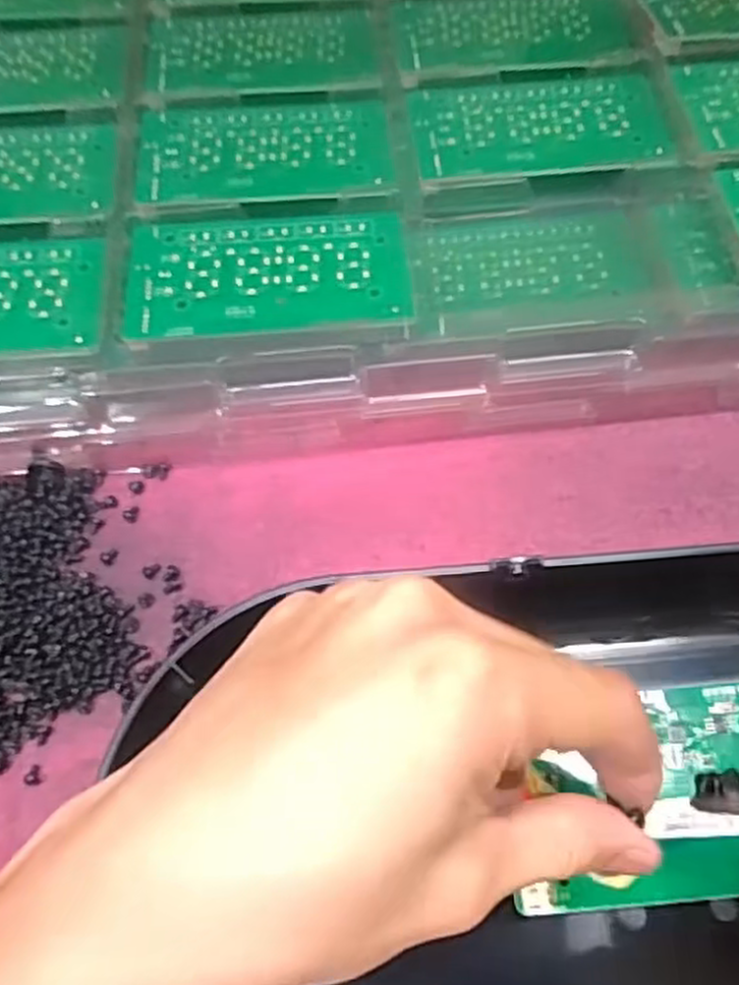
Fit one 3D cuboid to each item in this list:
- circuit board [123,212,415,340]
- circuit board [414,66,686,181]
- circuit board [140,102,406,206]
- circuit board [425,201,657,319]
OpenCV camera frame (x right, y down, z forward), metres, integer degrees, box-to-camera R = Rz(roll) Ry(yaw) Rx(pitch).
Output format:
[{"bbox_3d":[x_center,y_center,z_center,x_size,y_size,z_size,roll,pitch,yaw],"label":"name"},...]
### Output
[{"bbox_3d":[-0.039,-0.086,0.293,0.106,0.004,0.059,-4,61,-2],"label":"circuit board"},{"bbox_3d":[0.072,-0.159,0.324,0.106,0.004,0.058,-5,63,1],"label":"circuit board"},{"bbox_3d":[-0.044,-0.146,0.322,0.105,0.004,0.058,-5,63,1],"label":"circuit board"},{"bbox_3d":[0.067,-0.095,0.307,0.086,0.004,0.050,-5,66,-2],"label":"circuit board"}]

